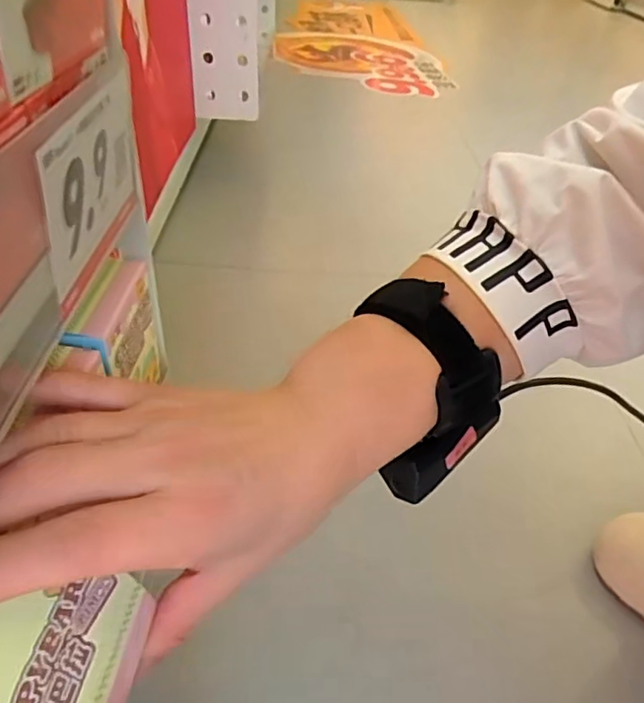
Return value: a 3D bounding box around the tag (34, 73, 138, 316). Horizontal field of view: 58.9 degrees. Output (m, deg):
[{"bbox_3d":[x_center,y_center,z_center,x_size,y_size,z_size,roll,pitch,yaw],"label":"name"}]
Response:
[{"bbox_3d":[-0.085,-0.064,0.216,0.005,0.057,0.092,3,40,-2],"label":"tag"}]

